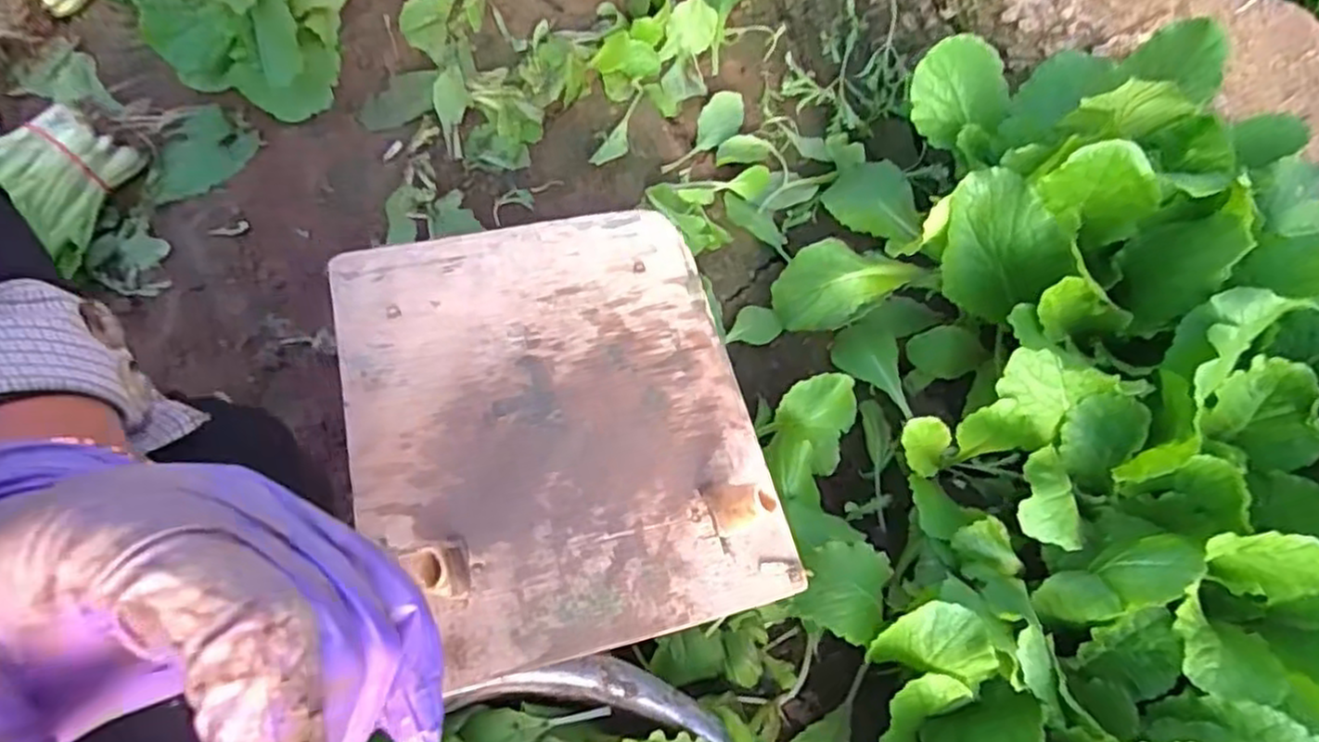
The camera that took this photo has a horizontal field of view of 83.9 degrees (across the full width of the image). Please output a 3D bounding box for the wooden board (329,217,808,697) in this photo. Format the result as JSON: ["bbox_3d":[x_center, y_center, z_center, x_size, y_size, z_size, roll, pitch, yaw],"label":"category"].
[{"bbox_3d":[-0.073,0.026,0.496,0.262,0.052,0.314,-14,69,-8],"label":"wooden board"}]

